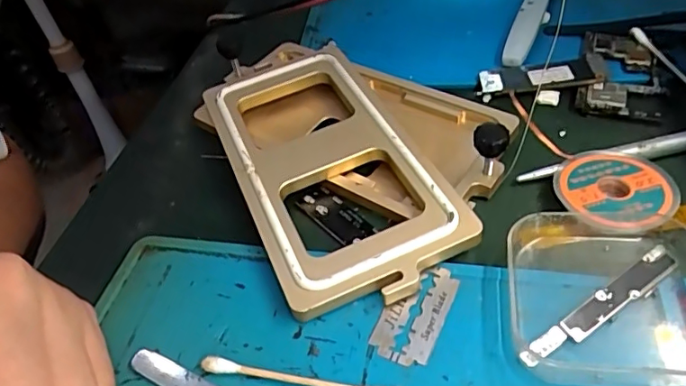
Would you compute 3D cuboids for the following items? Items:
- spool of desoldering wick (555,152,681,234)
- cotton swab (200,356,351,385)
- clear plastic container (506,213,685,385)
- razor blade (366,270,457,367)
[{"bbox_3d":[0.110,-0.002,0.218,0.043,0.005,0.045,7,46,16],"label":"spool of desoldering wick"},{"bbox_3d":[-0.014,0.063,0.179,0.071,0.005,0.004,5,45,13],"label":"cotton swab"},{"bbox_3d":[0.093,0.035,0.185,0.066,0.017,0.061,1,44,10],"label":"clear plastic container"},{"bbox_3d":[0.026,0.043,0.196,0.021,0.004,0.040,16,49,24],"label":"razor blade"}]

